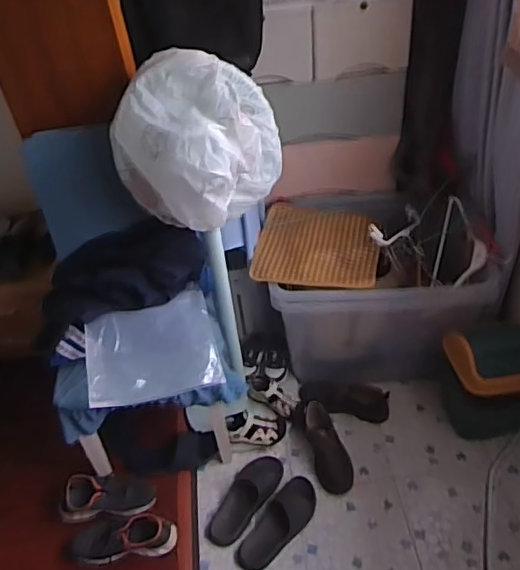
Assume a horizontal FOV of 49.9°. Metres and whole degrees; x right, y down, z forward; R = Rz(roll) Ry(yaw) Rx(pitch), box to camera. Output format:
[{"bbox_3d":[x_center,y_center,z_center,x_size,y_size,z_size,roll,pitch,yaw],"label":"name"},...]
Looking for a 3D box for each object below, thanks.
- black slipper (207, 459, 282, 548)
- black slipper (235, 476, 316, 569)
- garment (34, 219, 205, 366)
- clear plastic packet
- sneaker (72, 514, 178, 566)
[{"bbox_3d":[-0.042,0.632,1.680,0.128,0.065,0.306,18,48,26],"label":"black slipper"},{"bbox_3d":[0.054,0.693,1.618,0.110,0.063,0.286,27,52,32],"label":"black slipper"},{"bbox_3d":[-0.407,0.011,1.547,0.542,0.209,0.191,-32,45,-2],"label":"garment"},{"bbox_3d":[-0.292,0.170,1.500,0.351,0.044,0.285,-15,66,-16],"label":"clear plastic packet"},{"bbox_3d":[-0.390,0.730,1.599,0.282,0.092,0.125,-6,42,2],"label":"sneaker"}]

